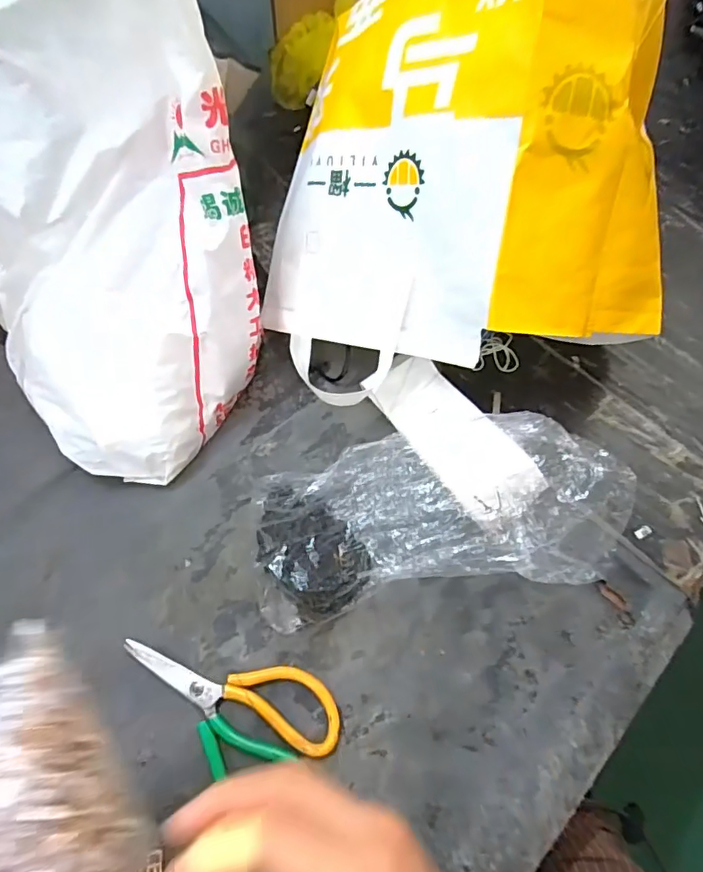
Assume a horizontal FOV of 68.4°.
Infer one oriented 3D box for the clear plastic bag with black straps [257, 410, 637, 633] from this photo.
[{"bbox_3d":[0.057,0.054,0.451,0.281,0.141,0.167,-6,63,-3],"label":"clear plastic bag with black straps"}]

